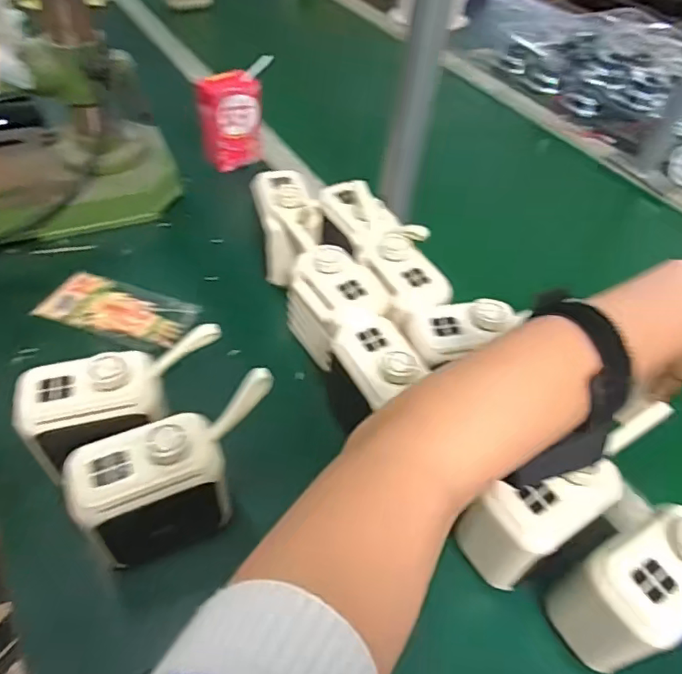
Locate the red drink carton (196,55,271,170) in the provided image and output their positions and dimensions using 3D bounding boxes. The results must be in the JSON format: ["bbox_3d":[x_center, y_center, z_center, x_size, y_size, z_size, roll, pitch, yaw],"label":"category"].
[{"bbox_3d":[-0.132,-0.275,0.673,0.089,0.123,0.029,-19,53,-22],"label":"red drink carton"}]

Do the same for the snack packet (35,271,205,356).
[{"bbox_3d":[-0.215,-0.026,0.518,0.140,0.004,0.069,17,48,9],"label":"snack packet"}]

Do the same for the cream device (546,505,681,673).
[{"bbox_3d":[0.204,0.152,0.336,0.142,0.105,0.060,-17,52,-20],"label":"cream device"}]

